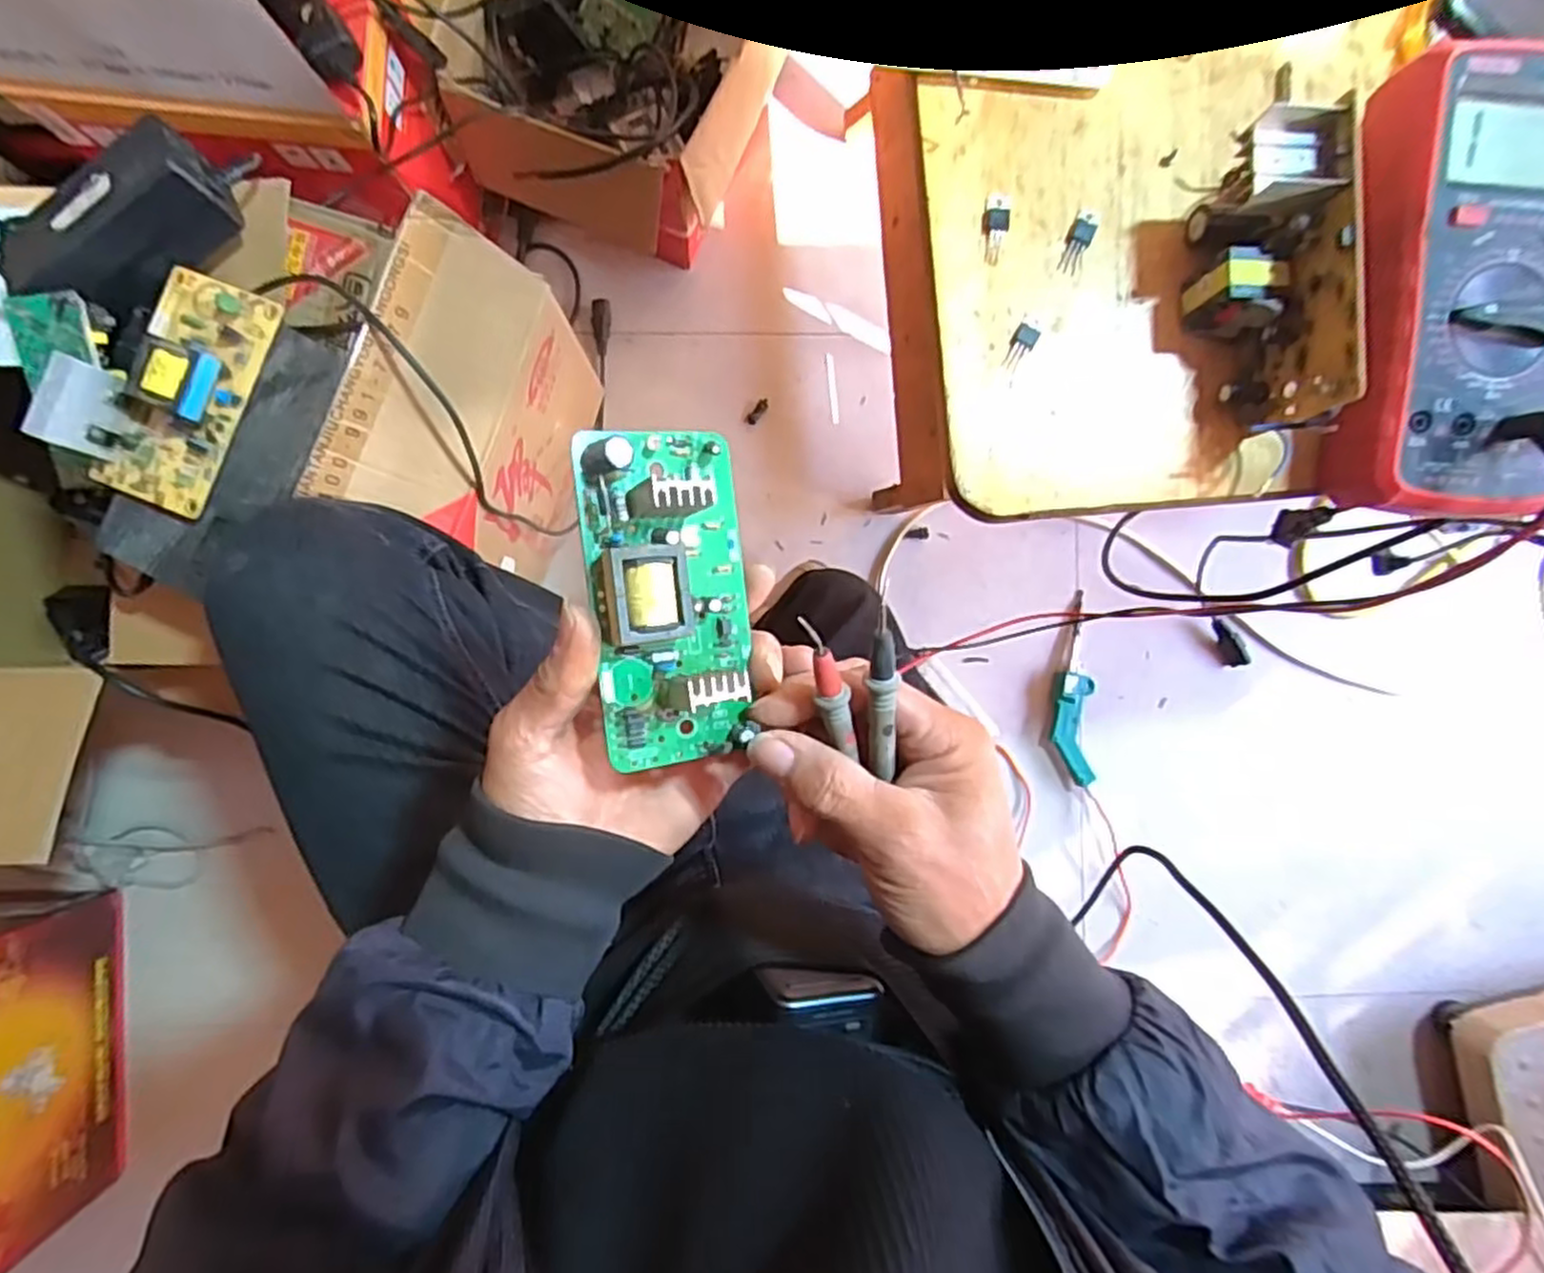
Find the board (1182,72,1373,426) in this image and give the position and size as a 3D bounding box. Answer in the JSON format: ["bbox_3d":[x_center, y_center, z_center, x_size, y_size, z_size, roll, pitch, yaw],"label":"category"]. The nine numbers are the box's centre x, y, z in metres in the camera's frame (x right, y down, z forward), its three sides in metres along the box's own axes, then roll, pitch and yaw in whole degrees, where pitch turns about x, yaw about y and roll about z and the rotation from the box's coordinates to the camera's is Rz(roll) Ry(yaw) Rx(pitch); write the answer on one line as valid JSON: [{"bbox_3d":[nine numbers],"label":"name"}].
[{"bbox_3d":[0.203,-0.150,0.317,0.034,0.065,0.117,-2,90,-2],"label":"board"}]

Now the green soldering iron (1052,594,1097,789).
[{"bbox_3d":[0.356,0.059,0.884,0.047,0.026,0.218,6,89,-2],"label":"green soldering iron"}]

